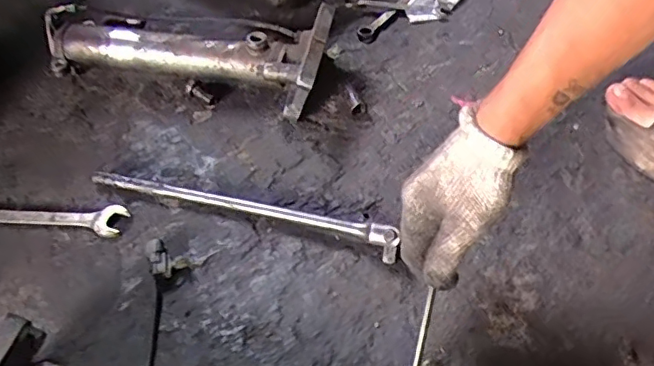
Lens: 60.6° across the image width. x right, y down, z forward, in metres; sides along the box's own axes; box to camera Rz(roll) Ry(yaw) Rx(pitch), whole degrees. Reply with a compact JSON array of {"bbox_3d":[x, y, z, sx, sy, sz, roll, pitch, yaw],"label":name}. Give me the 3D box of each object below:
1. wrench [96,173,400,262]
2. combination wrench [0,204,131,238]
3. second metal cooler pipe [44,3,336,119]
[{"bbox_3d":[-0.096,0.022,0.591,0.349,0.034,0.028,14,55,15],"label":"wrench"},{"bbox_3d":[-0.344,0.034,0.618,0.247,0.008,0.039,3,53,7],"label":"combination wrench"},{"bbox_3d":[-0.169,-0.175,0.707,0.350,0.101,0.138,11,54,11],"label":"second metal cooler pipe"}]

